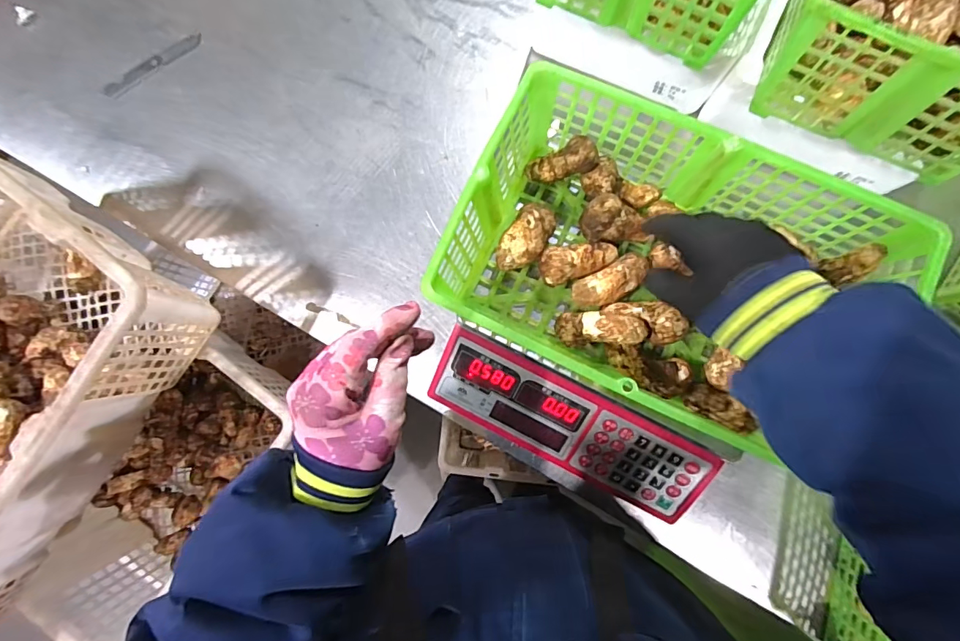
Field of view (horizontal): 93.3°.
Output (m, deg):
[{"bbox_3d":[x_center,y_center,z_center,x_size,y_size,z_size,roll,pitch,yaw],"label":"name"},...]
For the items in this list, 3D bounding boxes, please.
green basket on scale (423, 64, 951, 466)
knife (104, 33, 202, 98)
[{"bbox_3d":[0.153,-0.044,0.386,0.333,0.113,0.211,25,86,5],"label":"green basket on scale"},{"bbox_3d":[-0.447,-0.349,0.619,0.150,0.004,0.026,-30,84,-1],"label":"knife"}]

